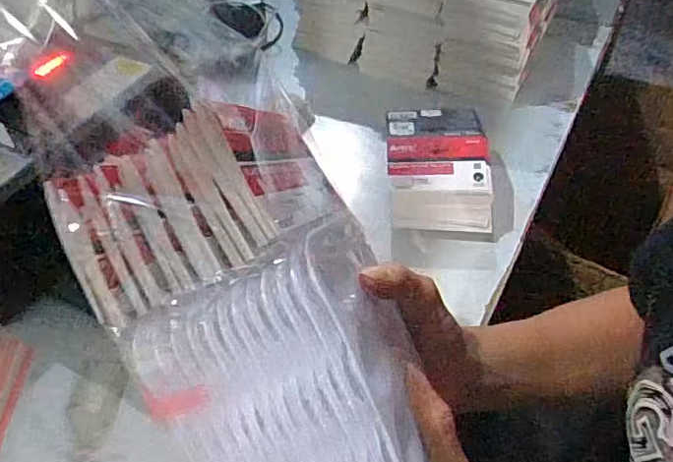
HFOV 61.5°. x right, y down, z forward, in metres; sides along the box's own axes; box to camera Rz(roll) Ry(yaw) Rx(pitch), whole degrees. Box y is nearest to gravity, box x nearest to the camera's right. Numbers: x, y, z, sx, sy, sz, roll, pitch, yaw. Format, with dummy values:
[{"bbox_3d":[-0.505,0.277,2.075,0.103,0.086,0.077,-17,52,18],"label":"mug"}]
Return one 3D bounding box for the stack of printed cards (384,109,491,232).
[{"bbox_3d":[0.107,-0.069,0.616,0.103,0.062,0.140,-1,48,1],"label":"stack of printed cards"}]

